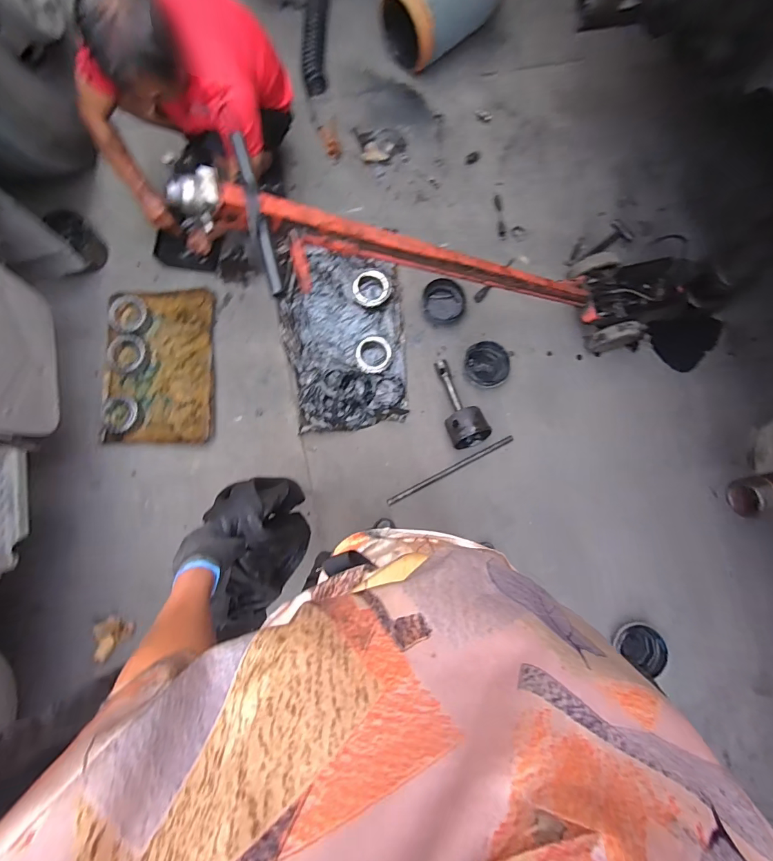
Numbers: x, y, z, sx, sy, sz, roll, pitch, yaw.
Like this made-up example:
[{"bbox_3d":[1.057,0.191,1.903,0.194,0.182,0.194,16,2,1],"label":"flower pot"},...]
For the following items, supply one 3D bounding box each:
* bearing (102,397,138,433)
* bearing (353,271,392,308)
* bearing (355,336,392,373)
[{"bbox_3d":[-0.930,-0.055,1.430,0.116,0.024,0.125,0,83,-2],"label":"bearing"},{"bbox_3d":[-0.056,-0.526,1.509,0.136,0.026,0.136,0,83,-2],"label":"bearing"},{"bbox_3d":[-0.046,-0.275,1.478,0.128,0.024,0.134,0,83,-2],"label":"bearing"}]

